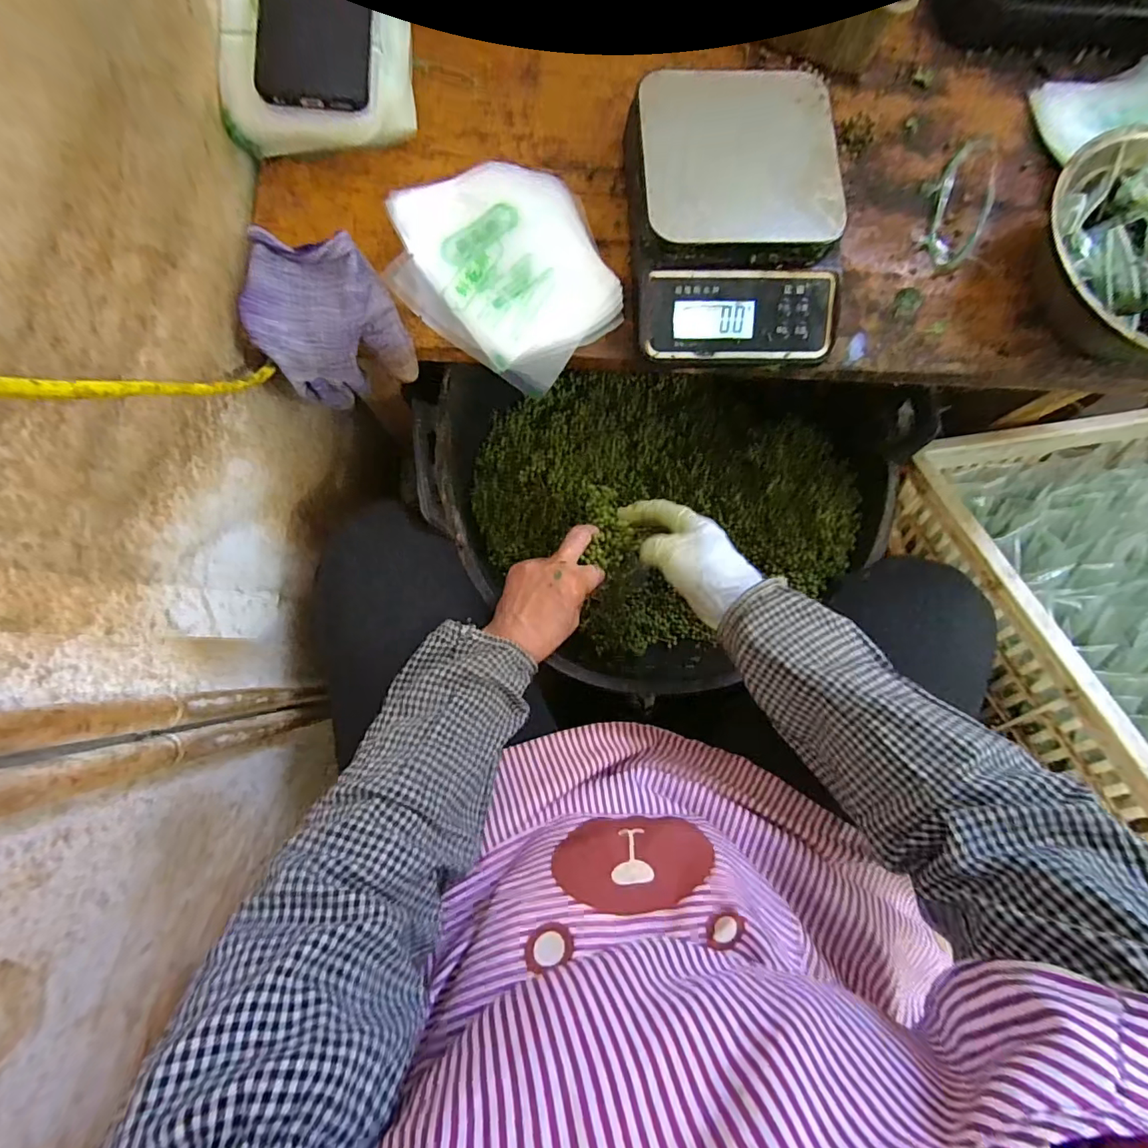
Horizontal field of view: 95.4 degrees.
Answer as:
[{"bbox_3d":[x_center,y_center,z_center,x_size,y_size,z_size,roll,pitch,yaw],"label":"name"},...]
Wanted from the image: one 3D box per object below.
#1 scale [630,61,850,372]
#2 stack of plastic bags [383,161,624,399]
[{"bbox_3d":[0.118,-0.267,0.395,0.153,0.063,0.212,-3,83,-4],"label":"scale"},{"bbox_3d":[-0.046,-0.230,0.399,0.155,0.037,0.162,-43,87,-8],"label":"stack of plastic bags"}]

